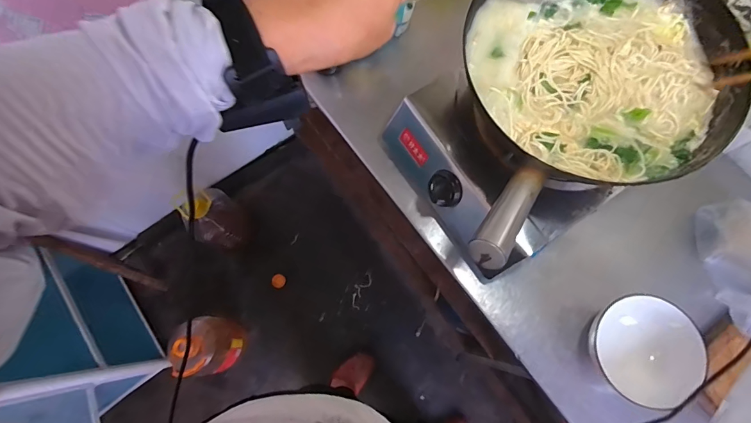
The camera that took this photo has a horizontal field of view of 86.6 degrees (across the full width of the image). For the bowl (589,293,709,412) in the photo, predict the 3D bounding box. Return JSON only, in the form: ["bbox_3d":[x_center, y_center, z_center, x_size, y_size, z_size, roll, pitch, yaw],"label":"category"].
[{"bbox_3d":[0.370,0.191,0.546,0.142,0.068,0.121,33,77,10],"label":"bowl"}]

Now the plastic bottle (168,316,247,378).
[{"bbox_3d":[-0.473,0.379,1.133,0.140,0.305,0.132,0,73,1],"label":"plastic bottle"}]

